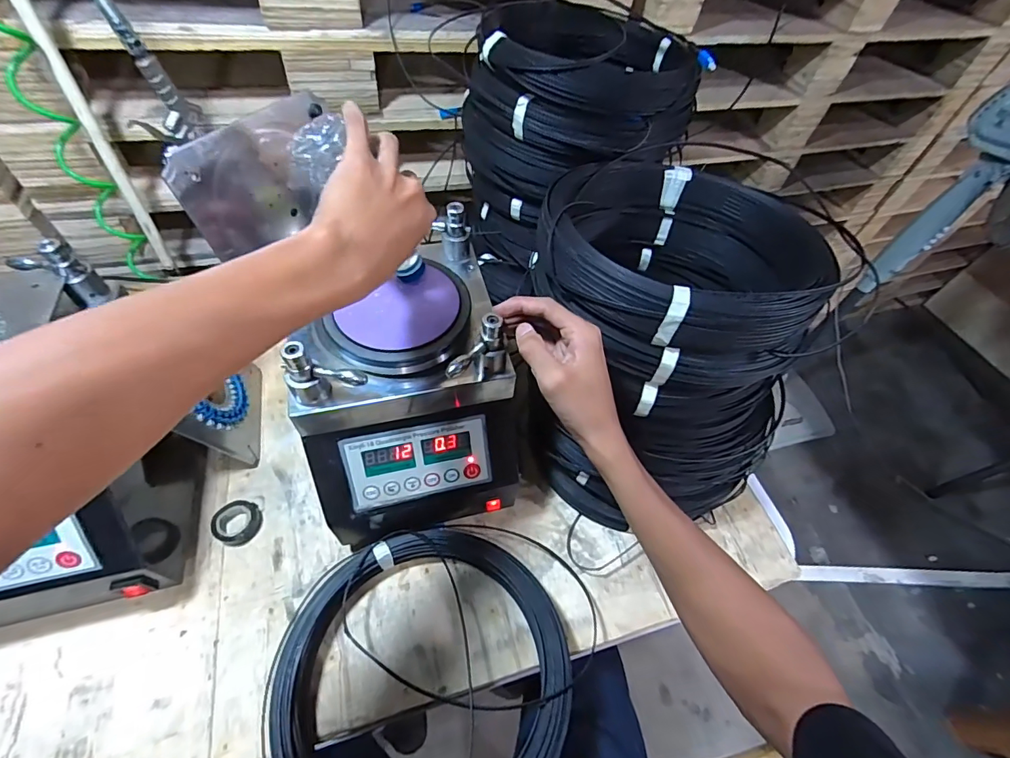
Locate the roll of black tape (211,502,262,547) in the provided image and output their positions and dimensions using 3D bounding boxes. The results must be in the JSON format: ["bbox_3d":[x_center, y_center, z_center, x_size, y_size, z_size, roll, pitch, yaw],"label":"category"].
[{"bbox_3d":[-0.337,0.181,0.573,0.055,0.017,0.053,2,56,-4],"label":"roll of black tape"}]

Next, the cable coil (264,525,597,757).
[{"bbox_3d":[-0.064,0.302,0.490,0.342,0.067,0.283,-23,61,-19],"label":"cable coil"}]

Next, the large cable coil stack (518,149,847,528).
[{"bbox_3d":[0.181,-0.042,0.581,0.274,0.344,0.345,-20,60,-18],"label":"large cable coil stack"}]

